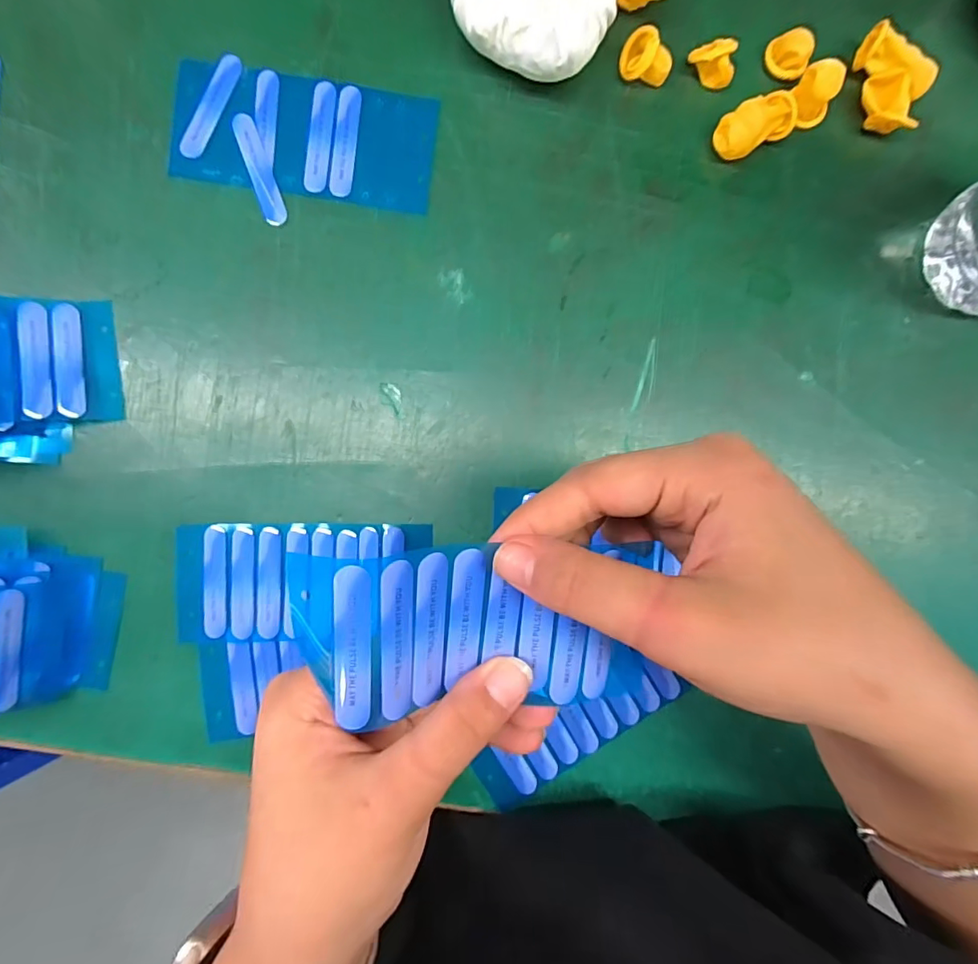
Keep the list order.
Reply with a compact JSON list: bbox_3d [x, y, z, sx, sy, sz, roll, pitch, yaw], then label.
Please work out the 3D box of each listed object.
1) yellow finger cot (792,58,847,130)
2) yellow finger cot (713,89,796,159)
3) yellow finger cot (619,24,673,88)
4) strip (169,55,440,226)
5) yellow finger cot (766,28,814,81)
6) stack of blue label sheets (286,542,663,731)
[{"bbox_3d":[0.155,-0.184,0.240,0.021,0.021,0.019,42,88,-3],"label":"yellow finger cot"},{"bbox_3d":[0.127,-0.170,0.241,0.036,0.017,0.020,-25,92,-3],"label":"yellow finger cot"},{"bbox_3d":[0.075,-0.200,0.238,0.024,0.015,0.018,22,89,-3],"label":"yellow finger cot"},{"bbox_3d":[-0.087,-0.158,0.236,0.119,0.004,0.064,10,90,-3],"label":"strip"},{"bbox_3d":[0.145,-0.207,0.243,0.019,0.015,0.015,32,89,-3],"label":"yellow finger cot"},{"bbox_3d":[-0.003,0.046,0.157,0.108,0.010,0.053,2,101,-19],"label":"stack of blue label sheets"}]

